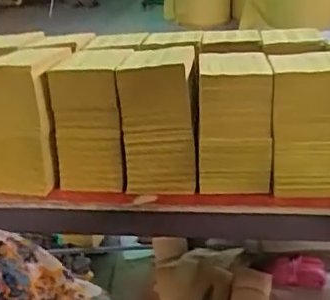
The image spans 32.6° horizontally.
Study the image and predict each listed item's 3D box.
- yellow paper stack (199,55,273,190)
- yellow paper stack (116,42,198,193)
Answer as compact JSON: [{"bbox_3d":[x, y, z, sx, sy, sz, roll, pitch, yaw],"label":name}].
[{"bbox_3d":[0.124,-0.052,0.989,0.120,0.207,0.145,0,23,9],"label":"yellow paper stack"},{"bbox_3d":[-0.008,-0.060,1.014,0.120,0.220,0.171,-1,23,5],"label":"yellow paper stack"}]

